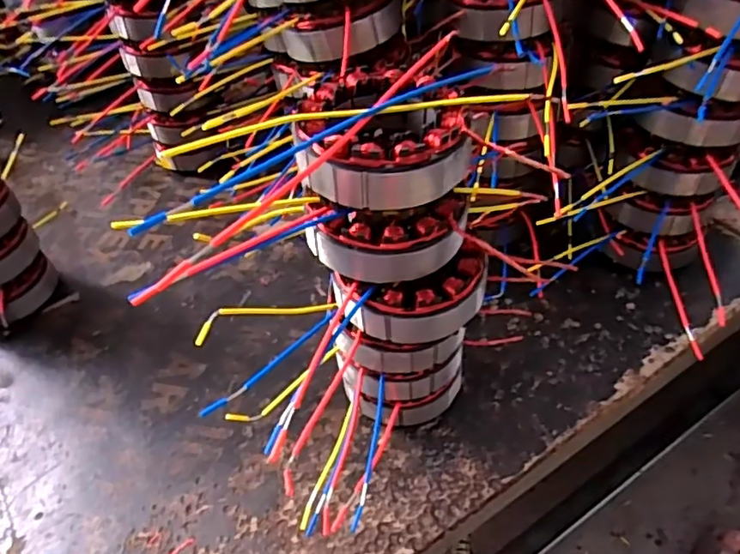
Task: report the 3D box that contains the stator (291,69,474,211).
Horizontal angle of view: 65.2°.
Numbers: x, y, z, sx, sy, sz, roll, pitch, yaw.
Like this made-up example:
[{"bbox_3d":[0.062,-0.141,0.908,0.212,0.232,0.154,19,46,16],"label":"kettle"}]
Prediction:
[{"bbox_3d":[0.002,-0.071,0.291,0.086,0.038,0.083,-16,49,-8],"label":"stator"}]

